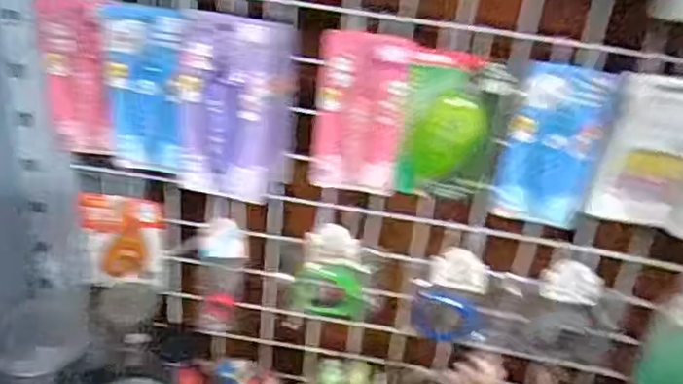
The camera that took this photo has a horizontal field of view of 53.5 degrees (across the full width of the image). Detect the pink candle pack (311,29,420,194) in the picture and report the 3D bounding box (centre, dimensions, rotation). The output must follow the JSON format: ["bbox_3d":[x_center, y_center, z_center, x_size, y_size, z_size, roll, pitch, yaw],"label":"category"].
[{"bbox_3d":[0.018,-0.070,0.625,0.080,0.151,0.006,7,31,-1],"label":"pink candle pack"}]

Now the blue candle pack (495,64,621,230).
[{"bbox_3d":[0.190,-0.038,0.610,0.080,0.152,0.012,11,31,6],"label":"blue candle pack"}]

